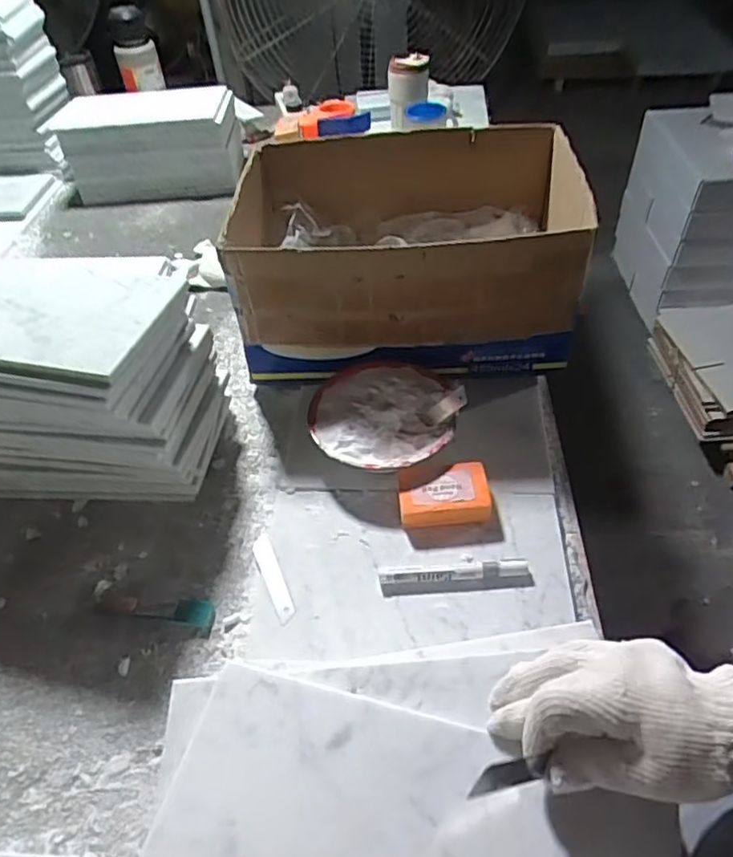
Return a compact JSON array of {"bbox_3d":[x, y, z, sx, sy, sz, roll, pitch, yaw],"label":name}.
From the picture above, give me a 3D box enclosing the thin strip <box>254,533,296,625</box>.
[{"bbox_3d":[-0.095,0.148,0.631,0.019,0.005,0.105,-20,51,-12],"label":"thin strip"}]

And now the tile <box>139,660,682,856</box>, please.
[{"bbox_3d":[0.024,0.244,0.365,0.296,0.012,0.146,9,49,13],"label":"tile"}]

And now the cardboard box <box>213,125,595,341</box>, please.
[{"bbox_3d":[0.052,-0.267,0.807,0.449,0.149,0.330,-1,50,4],"label":"cardboard box"}]

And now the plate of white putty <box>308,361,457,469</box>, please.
[{"bbox_3d":[0.016,-0.016,0.719,0.158,0.052,0.158,-1,47,2],"label":"plate of white putty"}]

